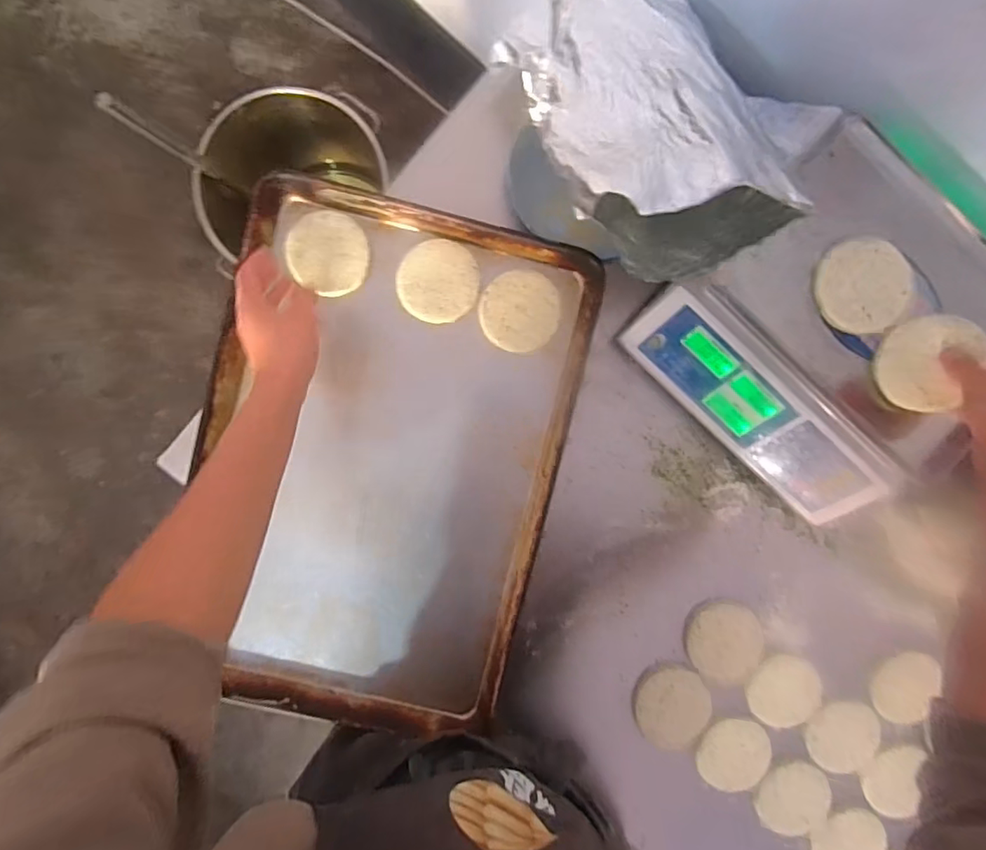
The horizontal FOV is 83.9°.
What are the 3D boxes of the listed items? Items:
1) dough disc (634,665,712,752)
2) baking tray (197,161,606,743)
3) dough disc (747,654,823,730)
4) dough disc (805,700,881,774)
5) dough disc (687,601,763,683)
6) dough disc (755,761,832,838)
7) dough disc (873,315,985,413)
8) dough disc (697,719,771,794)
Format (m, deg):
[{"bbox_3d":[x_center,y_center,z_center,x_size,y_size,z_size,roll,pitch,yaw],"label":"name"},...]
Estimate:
[{"bbox_3d":[0.226,0.357,0.691,0.090,0.014,0.099,0,93,-2],"label":"dough disc"},{"bbox_3d":[-0.138,0.040,0.663,0.404,0.071,0.603,13,93,-3],"label":"baking tray"},{"bbox_3d":[0.375,0.342,0.702,0.090,0.006,0.093,0,93,-2],"label":"dough disc"},{"bbox_3d":[0.451,0.400,0.703,0.088,0.008,0.092,0,93,-2],"label":"dough disc"},{"bbox_3d":[0.295,0.276,0.694,0.098,0.013,0.096,0,93,-2],"label":"dough disc"},{"bbox_3d":[0.388,0.483,0.706,0.091,0.008,0.092,0,93,-2],"label":"dough disc"},{"bbox_3d":[0.435,-0.063,0.555,0.082,0.011,0.095,24,117,23],"label":"dough disc"},{"bbox_3d":[0.306,0.417,0.692,0.092,0.013,0.084,0,93,-2],"label":"dough disc"}]

